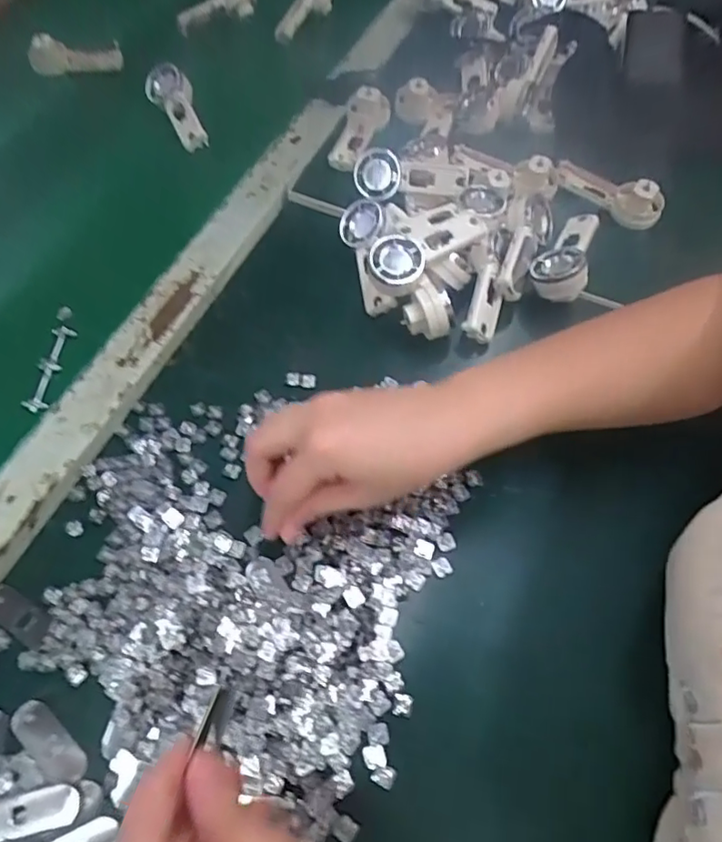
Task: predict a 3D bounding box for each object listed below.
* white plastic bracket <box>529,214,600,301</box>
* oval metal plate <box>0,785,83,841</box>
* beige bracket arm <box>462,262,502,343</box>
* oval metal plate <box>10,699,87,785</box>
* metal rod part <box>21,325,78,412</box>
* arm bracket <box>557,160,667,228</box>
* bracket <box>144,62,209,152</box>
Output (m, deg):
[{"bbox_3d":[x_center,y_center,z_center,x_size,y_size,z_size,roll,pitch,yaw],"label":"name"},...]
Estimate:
[{"bbox_3d":[0.165,-0.139,0.456,0.041,0.023,0.100,22,63,11],"label":"white plastic bracket"},{"bbox_3d":[-0.169,0.198,0.289,0.051,0.004,0.018,-10,61,-7],"label":"oval metal plate"},{"bbox_3d":[0.094,-0.091,0.437,0.025,0.020,0.061,10,81,4],"label":"beige bracket arm"},{"bbox_3d":[-0.167,0.171,0.305,0.051,0.004,0.018,38,67,18],"label":"oval metal plate"},{"bbox_3d":[-0.234,-0.041,0.433,0.016,0.009,0.075,4,61,1],"label":"metal rod part"},{"bbox_3d":[0.215,-0.200,0.498,0.093,0.030,0.031,40,67,19],"label":"arm bracket"},{"bbox_3d":[-0.176,-0.304,0.556,0.035,0.026,0.098,-27,80,-15],"label":"bracket"}]

